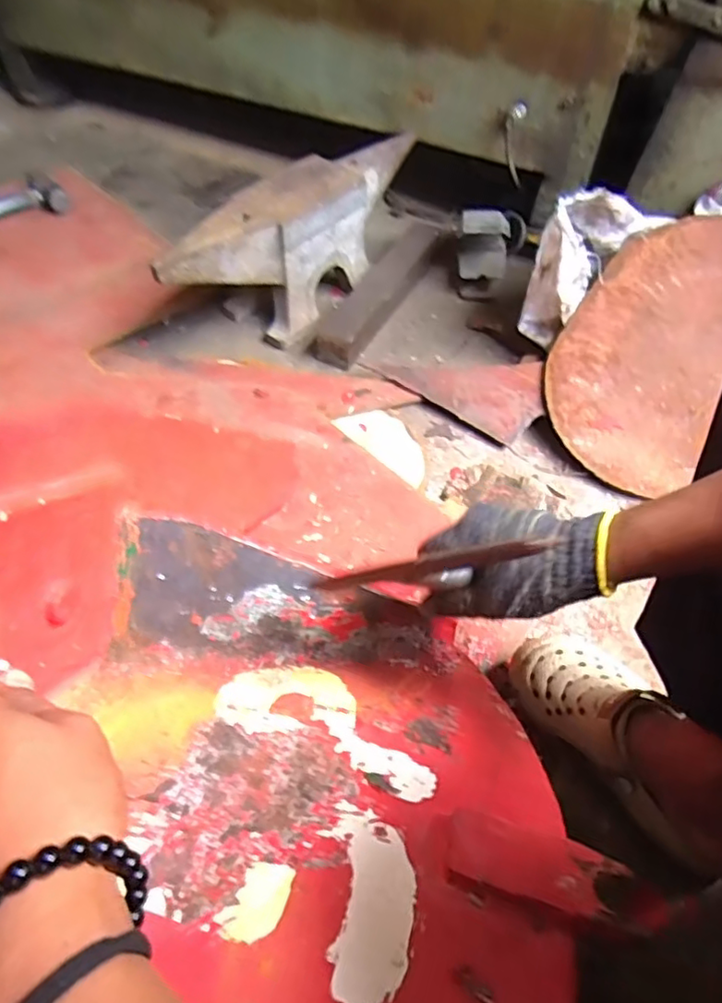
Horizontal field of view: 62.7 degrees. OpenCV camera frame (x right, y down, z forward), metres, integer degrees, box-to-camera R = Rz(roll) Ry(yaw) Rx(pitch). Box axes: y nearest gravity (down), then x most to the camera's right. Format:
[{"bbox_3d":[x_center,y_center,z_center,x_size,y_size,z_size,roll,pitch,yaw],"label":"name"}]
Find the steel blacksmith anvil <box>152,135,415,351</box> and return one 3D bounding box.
[{"bbox_3d":[-0.099,-0.485,1.107,0.125,0.209,0.617,30,57,20],"label":"steel blacksmith anvil"}]

